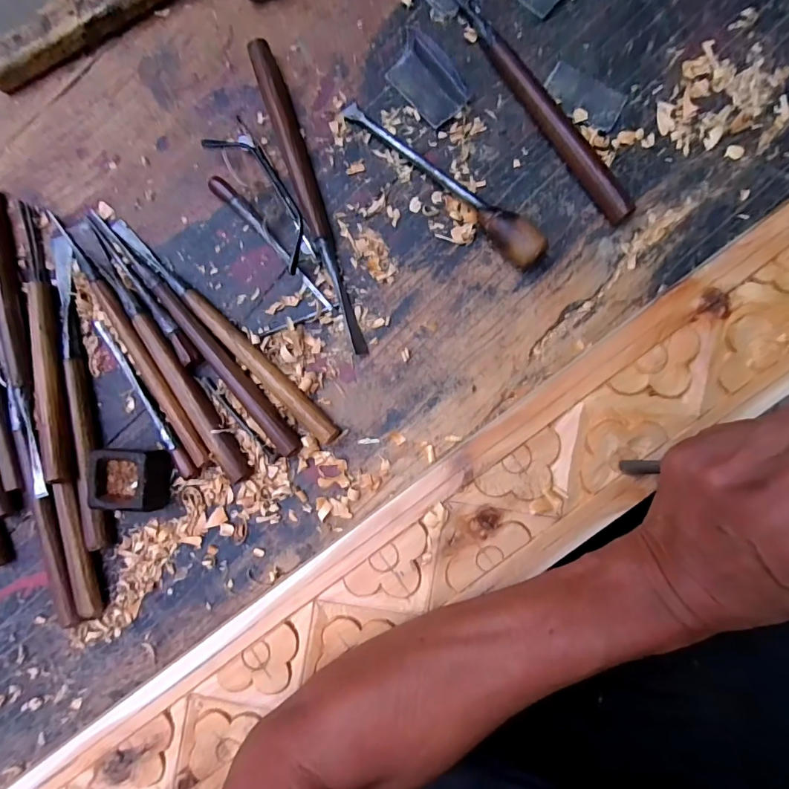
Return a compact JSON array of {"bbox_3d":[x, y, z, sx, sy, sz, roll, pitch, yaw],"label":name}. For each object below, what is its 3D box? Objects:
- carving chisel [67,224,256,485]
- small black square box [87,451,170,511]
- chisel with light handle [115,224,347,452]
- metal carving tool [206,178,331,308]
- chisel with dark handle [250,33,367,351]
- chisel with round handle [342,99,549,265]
[{"bbox_3d":[-0.184,-0.038,0.354,0.020,0.014,0.246,-35,85,3],"label":"carving chisel"},{"bbox_3d":[-0.202,0.064,0.346,0.050,0.028,0.044,0,87,5],"label":"small black square box"},{"bbox_3d":[-0.136,-0.050,0.350,0.246,0.016,0.021,43,92,6],"label":"chisel with light handle"},{"bbox_3d":[-0.095,-0.118,0.351,0.012,0.014,0.138,-42,85,2],"label":"metal carving tool"},{"bbox_3d":[-0.066,-0.150,0.347,0.019,0.018,0.247,-19,86,4],"label":"chisel with dark handle"},{"bbox_3d":[0.030,-0.156,0.333,0.189,0.029,0.025,41,91,6],"label":"chisel with round handle"}]

